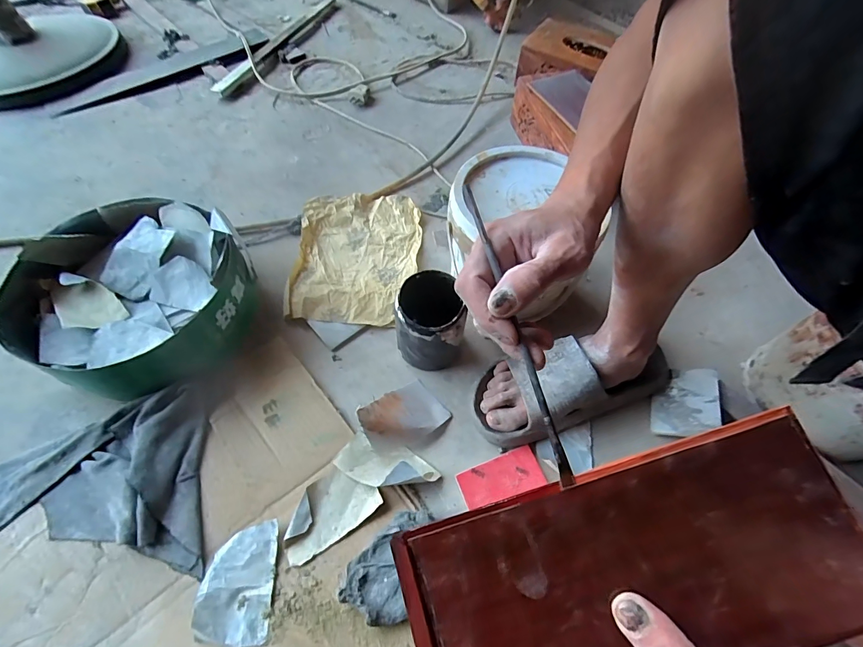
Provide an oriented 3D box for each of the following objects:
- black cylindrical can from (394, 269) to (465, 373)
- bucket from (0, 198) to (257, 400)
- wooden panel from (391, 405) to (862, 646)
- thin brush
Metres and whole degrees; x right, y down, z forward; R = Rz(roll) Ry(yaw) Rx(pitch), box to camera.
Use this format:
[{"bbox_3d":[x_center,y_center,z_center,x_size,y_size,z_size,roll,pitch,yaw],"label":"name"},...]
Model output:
[{"bbox_3d":[-0.004,-0.001,0.514,0.083,0.116,0.085,-7,59,-7],"label":"black cylindrical can"},{"bbox_3d":[-0.387,-0.038,0.525,0.260,0.093,0.248,1,59,-2],"label":"bucket"},{"bbox_3d":[0.112,0.141,0.222,0.250,0.005,0.111,-18,71,0],"label":"wooden panel"},{"bbox_3d":[0.054,0.004,0.251,0.008,0.004,0.198,-17,85,-12],"label":"thin brush"}]

